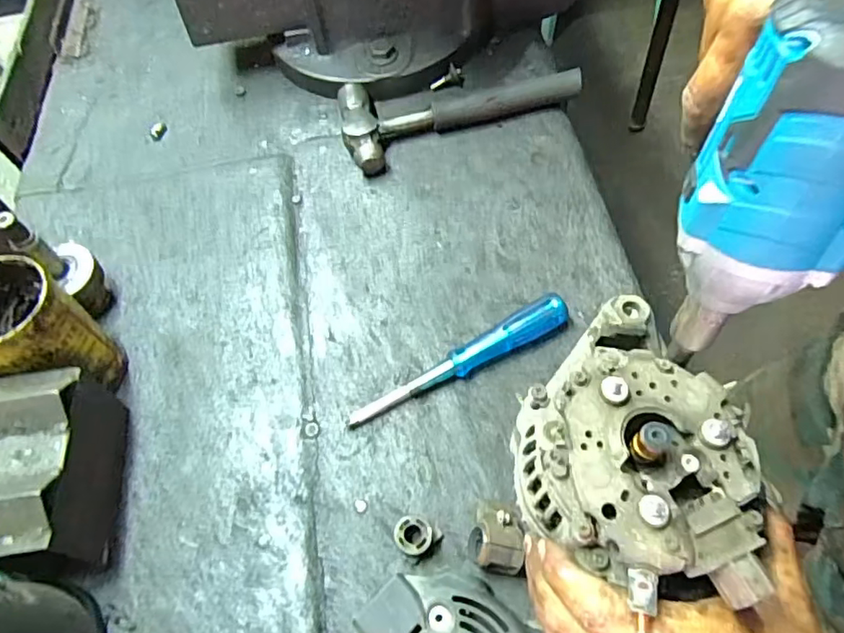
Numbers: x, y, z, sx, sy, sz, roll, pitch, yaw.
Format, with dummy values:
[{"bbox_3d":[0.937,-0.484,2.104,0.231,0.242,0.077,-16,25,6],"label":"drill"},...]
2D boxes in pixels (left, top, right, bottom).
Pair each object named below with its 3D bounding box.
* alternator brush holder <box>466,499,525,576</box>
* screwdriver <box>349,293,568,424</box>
[{"bbox_3d":[0.050,0.146,0.376,0.035,0.032,0.049,5,60,7],"label":"alternator brush holder"},{"bbox_3d":[0.030,0.034,0.443,0.187,0.025,0.026,-24,61,-10],"label":"screwdriver"}]

